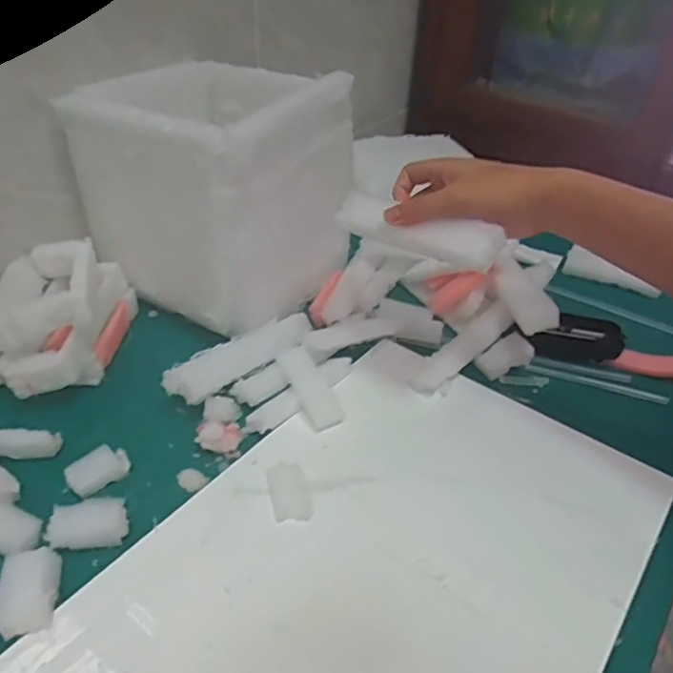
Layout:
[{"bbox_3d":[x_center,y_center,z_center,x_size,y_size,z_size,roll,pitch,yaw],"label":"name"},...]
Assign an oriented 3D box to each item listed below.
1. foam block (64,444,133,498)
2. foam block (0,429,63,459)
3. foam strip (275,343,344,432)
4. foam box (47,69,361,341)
[{"bbox_3d":[-0.194,0.110,0.492,0.048,0.019,0.028,-28,47,-33],"label":"foam block"},{"bbox_3d":[-0.266,0.090,0.504,0.062,0.019,0.016,6,36,-19],"label":"foam block"},{"bbox_3d":[-0.025,0.045,0.555,0.031,0.009,0.089,-18,61,-24],"label":"foam strip"},{"bbox_3d":[-0.127,-0.160,0.648,0.233,0.225,0.209,19,41,21],"label":"foam box"}]

